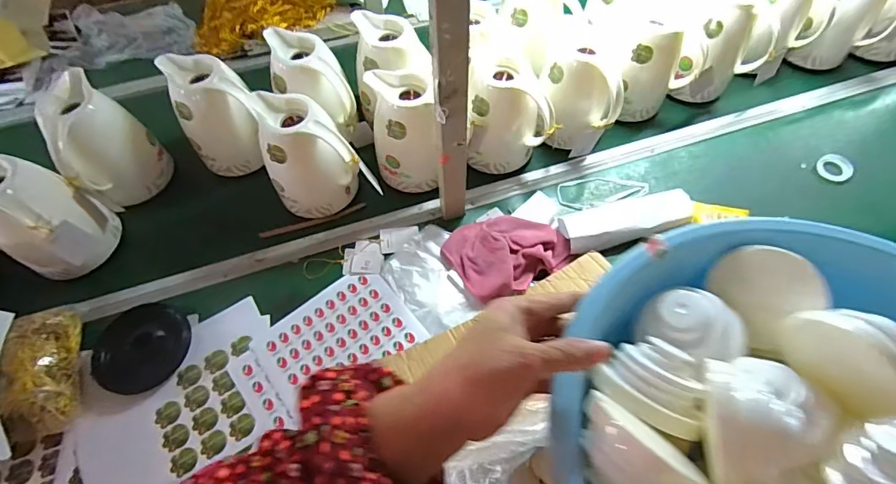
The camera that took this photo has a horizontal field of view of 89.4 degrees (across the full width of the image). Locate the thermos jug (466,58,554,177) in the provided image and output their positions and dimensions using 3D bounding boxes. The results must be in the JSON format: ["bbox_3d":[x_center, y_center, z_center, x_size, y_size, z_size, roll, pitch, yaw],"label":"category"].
[{"bbox_3d":[0.114,-0.239,0.876,0.146,0.192,0.121,1,59,0],"label":"thermos jug"}]

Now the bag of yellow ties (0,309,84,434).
[{"bbox_3d":[-0.595,0.180,0.666,0.061,0.071,0.191,-18,61,-11],"label":"bag of yellow ties"}]

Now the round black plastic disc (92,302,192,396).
[{"bbox_3d":[-0.487,0.168,0.722,0.133,0.037,0.138,0,59,0],"label":"round black plastic disc"}]

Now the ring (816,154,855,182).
[{"bbox_3d":[0.861,-0.166,1.003,0.070,0.015,0.071,0,59,0],"label":"ring"}]

